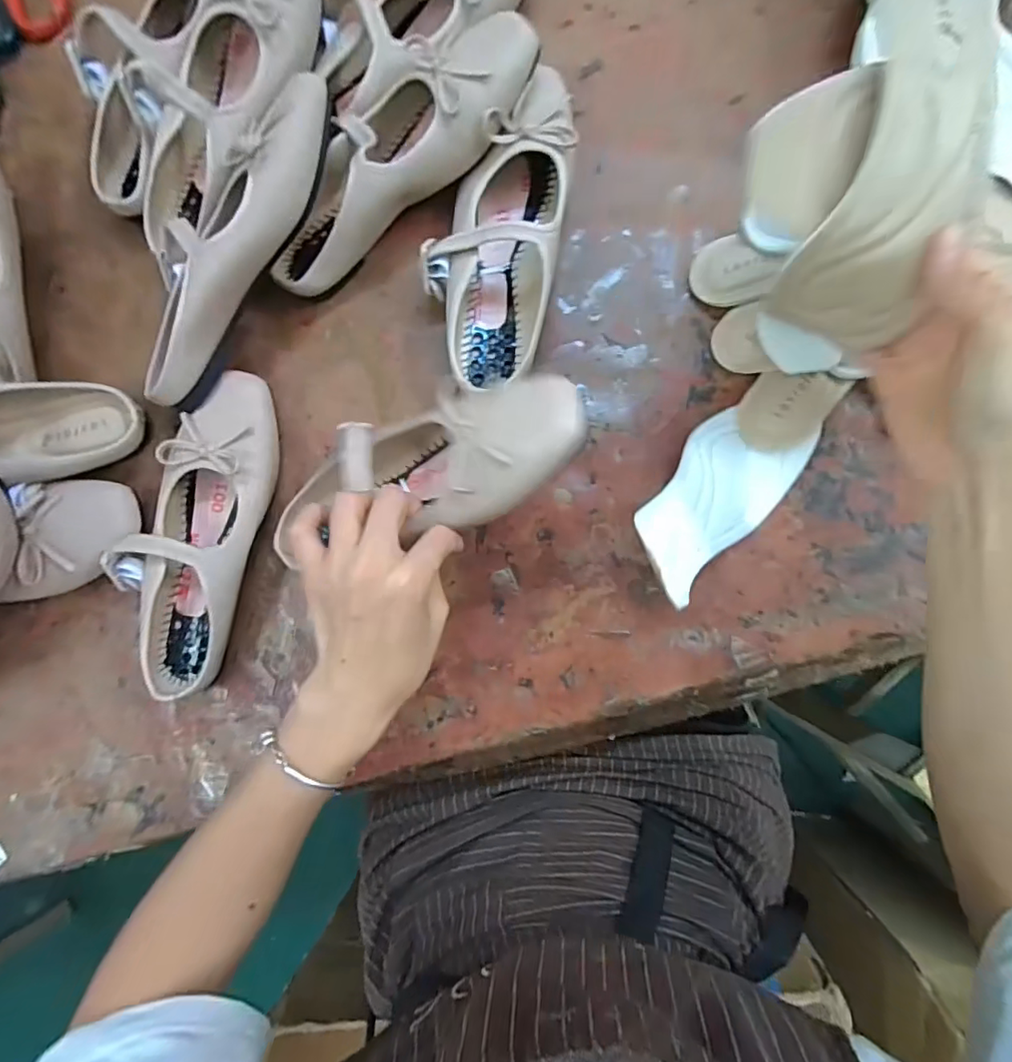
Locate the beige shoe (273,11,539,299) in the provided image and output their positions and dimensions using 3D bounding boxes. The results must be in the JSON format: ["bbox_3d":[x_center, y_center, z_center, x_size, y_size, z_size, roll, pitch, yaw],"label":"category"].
[{"bbox_3d":[-0.085,-0.277,0.398,0.246,0.066,0.089,-38,84,14],"label":"beige shoe"}]

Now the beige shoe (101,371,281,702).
[{"bbox_3d":[-0.236,0.002,0.415,0.088,0.053,0.242,13,88,6],"label":"beige shoe"}]

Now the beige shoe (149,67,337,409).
[{"bbox_3d":[-0.194,-0.198,0.379,0.061,0.063,0.230,27,89,6],"label":"beige shoe"}]

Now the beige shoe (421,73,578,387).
[{"bbox_3d":[-0.005,-0.219,0.405,0.096,0.056,0.233,12,87,6],"label":"beige shoe"}]

